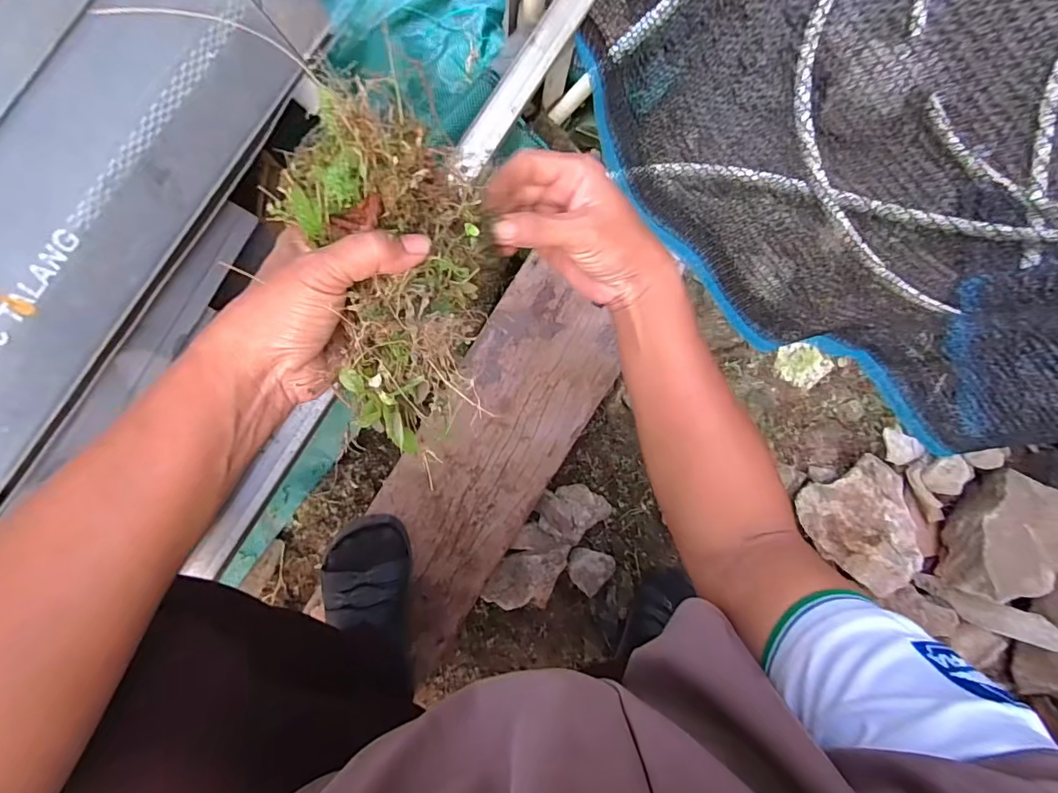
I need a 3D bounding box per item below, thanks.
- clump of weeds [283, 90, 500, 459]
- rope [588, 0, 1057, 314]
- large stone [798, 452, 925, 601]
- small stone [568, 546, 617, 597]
[{"bbox_3d":[-0.061,-0.059,0.246,0.085,0.062,0.159,-11,95,-1],"label":"clump of weeds"},{"bbox_3d":[0.267,-0.227,0.330,0.391,0.373,0.044,38,69,-5],"label":"rope"},{"bbox_3d":[0.447,0.162,0.625,0.136,0.069,0.129,-44,94,0],"label":"large stone"},{"bbox_3d":[0.084,0.235,0.667,0.058,0.039,0.061,0,94,-2],"label":"small stone"}]

